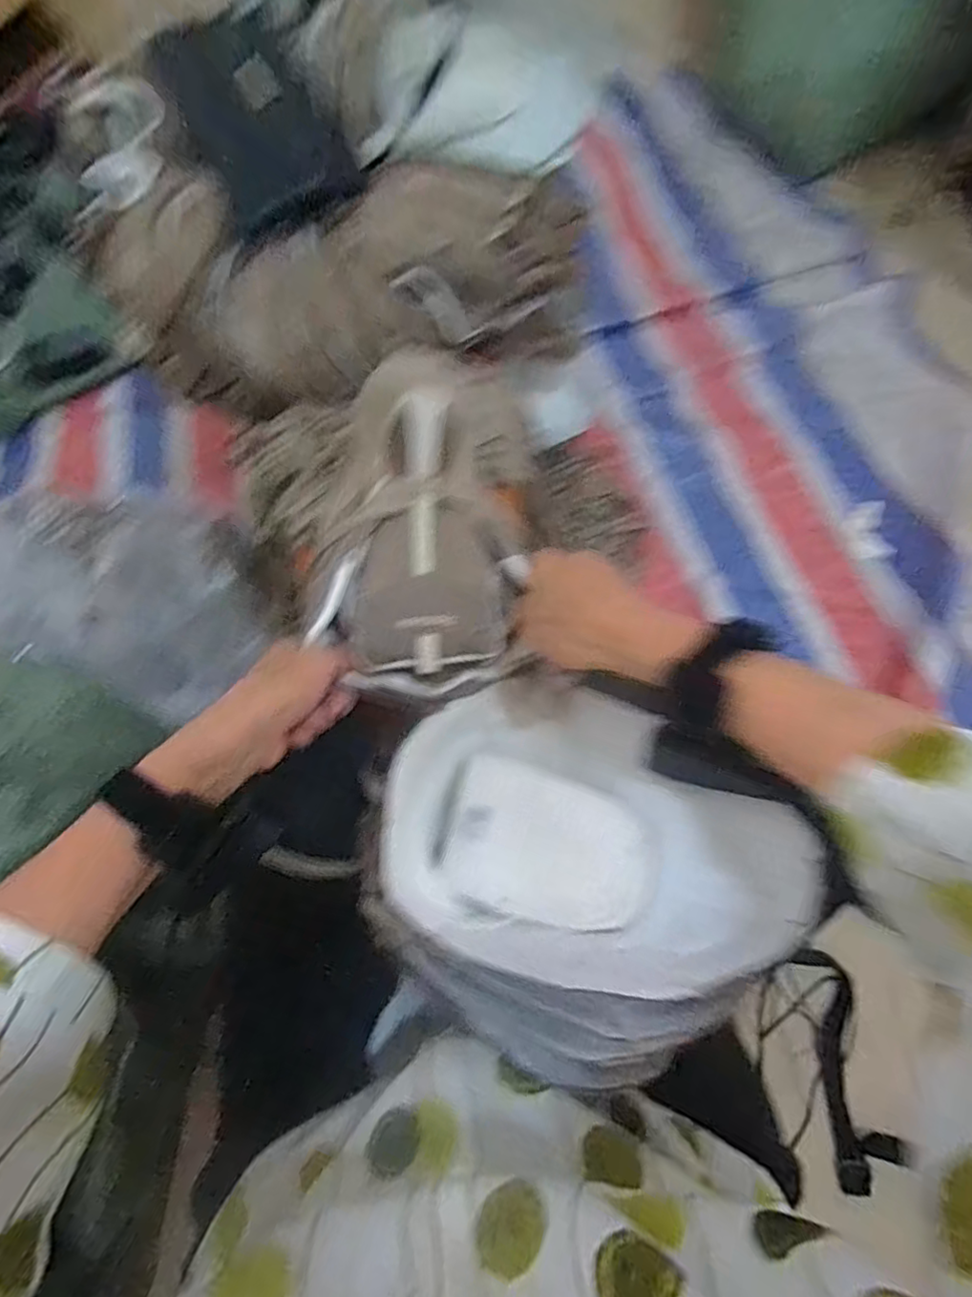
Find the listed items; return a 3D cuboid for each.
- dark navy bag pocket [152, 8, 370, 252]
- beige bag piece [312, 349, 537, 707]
[{"bbox_3d":[-0.201,-0.455,0.534,0.114,0.027,0.179,-32,100,-2],"label":"dark navy bag pocket"},{"bbox_3d":[-0.046,-0.081,0.414,0.136,0.085,0.212,2,71,2],"label":"beige bag piece"}]

